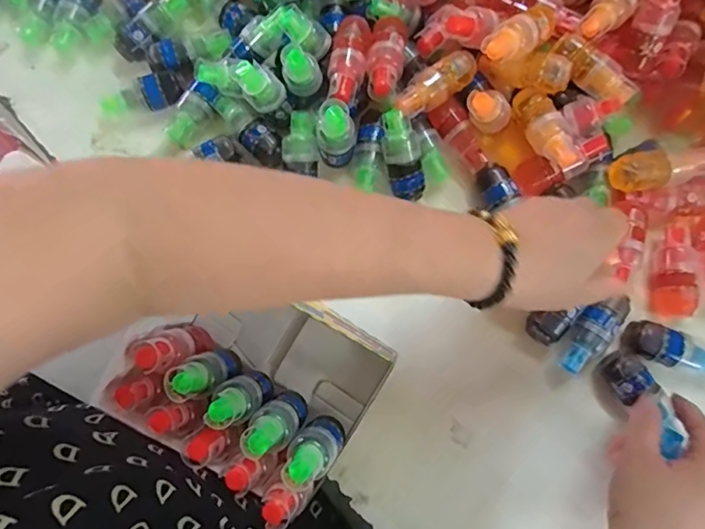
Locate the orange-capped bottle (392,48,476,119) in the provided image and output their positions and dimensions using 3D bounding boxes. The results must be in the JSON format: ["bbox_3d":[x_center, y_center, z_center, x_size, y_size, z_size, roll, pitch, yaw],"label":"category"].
[{"bbox_3d":[0.071,-0.152,0.419,0.080,0.030,0.027,-38,80,-8],"label":"orange-capped bottle"}]

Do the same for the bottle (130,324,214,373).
[{"bbox_3d":[-0.136,0.063,0.363,0.024,0.069,0.029,-40,81,22],"label":"bottle"}]

